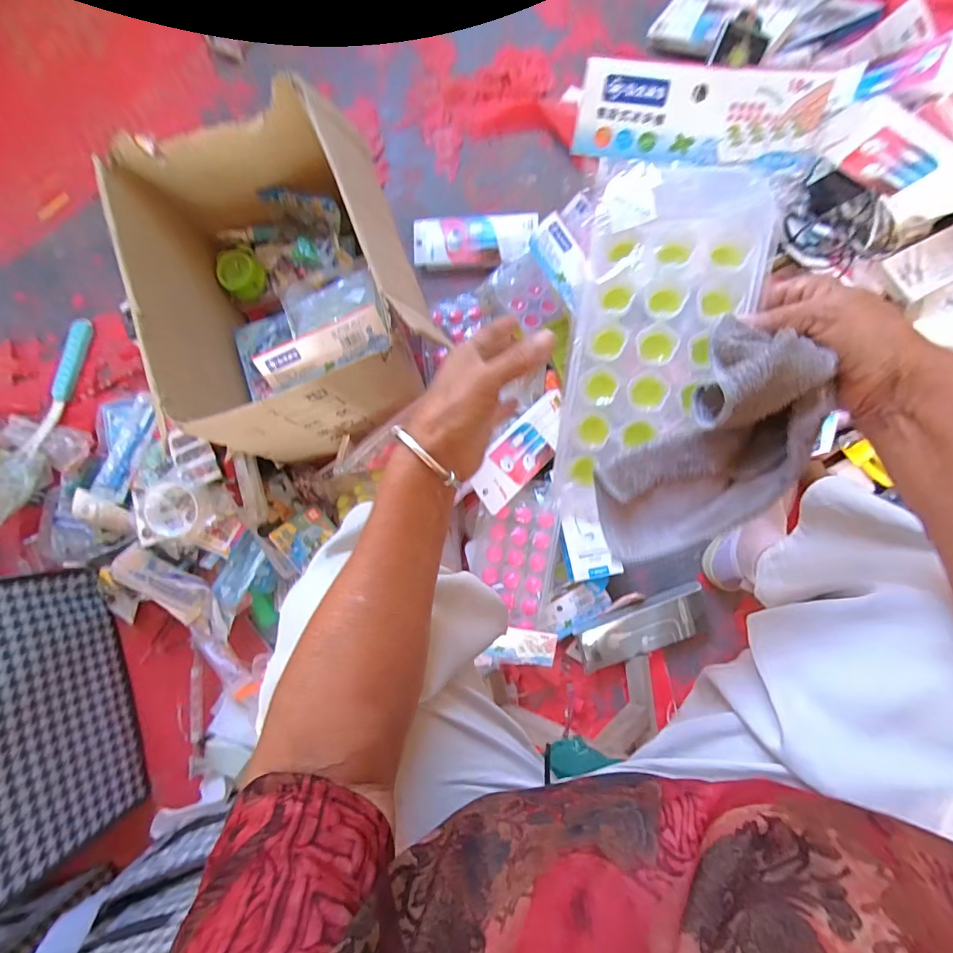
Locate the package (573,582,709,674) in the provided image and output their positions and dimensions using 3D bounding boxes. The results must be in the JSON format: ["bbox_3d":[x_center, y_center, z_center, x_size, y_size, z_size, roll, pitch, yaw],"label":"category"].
[{"bbox_3d":[0.258,0.235,0.702,0.201,0.043,0.082,-21,85,3],"label":"package"}]

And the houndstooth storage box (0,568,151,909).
[{"bbox_3d":[-0.699,0.364,0.662,0.152,0.267,0.396,-18,85,4],"label":"houndstooth storage box"}]

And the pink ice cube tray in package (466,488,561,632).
[{"bbox_3d":[0.052,0.116,0.676,0.123,0.029,0.199,12,88,5],"label":"pink ice cube tray in package"}]

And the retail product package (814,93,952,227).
[{"bbox_3d":[0.493,-0.366,0.525,0.203,0.092,0.032,19,89,-16],"label":"retail product package"}]

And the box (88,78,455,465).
[{"bbox_3d":[-0.256,-0.267,0.627,0.310,0.239,0.397,-20,85,4],"label":"box"}]

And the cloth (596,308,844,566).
[{"bbox_3d":[0.149,-0.011,0.288,0.093,0.077,0.156,38,91,7],"label":"cloth"}]

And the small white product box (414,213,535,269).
[{"bbox_3d":[-0.003,-0.403,0.774,0.205,0.022,0.091,0,87,5],"label":"small white product box"}]

